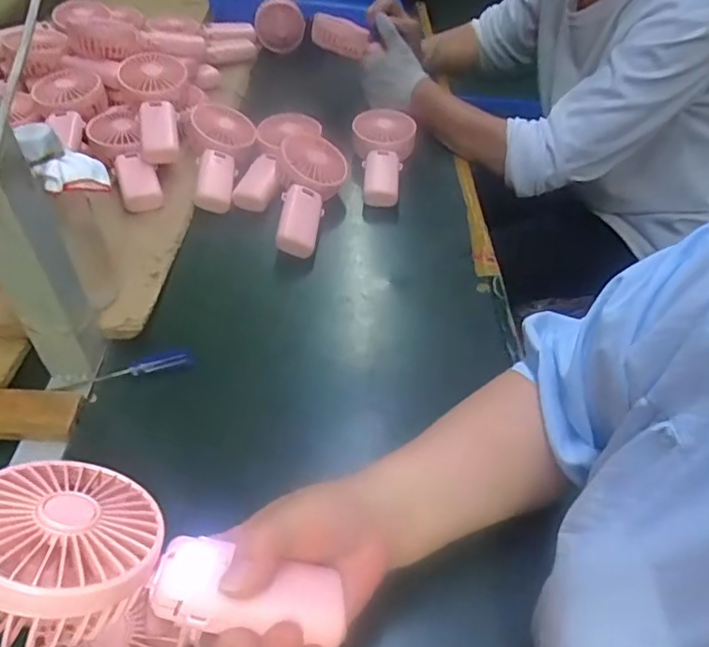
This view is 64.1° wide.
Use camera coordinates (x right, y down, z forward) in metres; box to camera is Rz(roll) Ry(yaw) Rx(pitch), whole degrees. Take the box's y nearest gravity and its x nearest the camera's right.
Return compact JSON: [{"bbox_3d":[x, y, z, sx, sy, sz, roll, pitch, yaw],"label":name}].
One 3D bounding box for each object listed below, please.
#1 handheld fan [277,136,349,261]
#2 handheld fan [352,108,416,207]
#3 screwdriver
[{"bbox_3d":[-0.052,-0.165,0.687,0.082,0.052,0.196,-2,44,-3],"label":"handheld fan"},{"bbox_3d":[0.037,-0.233,0.774,0.083,0.046,0.195,5,44,4],"label":"handheld fan"},{"bbox_3d":[-0.210,0.041,0.519,0.117,0.011,0.013,-14,46,-14],"label":"screwdriver"}]

